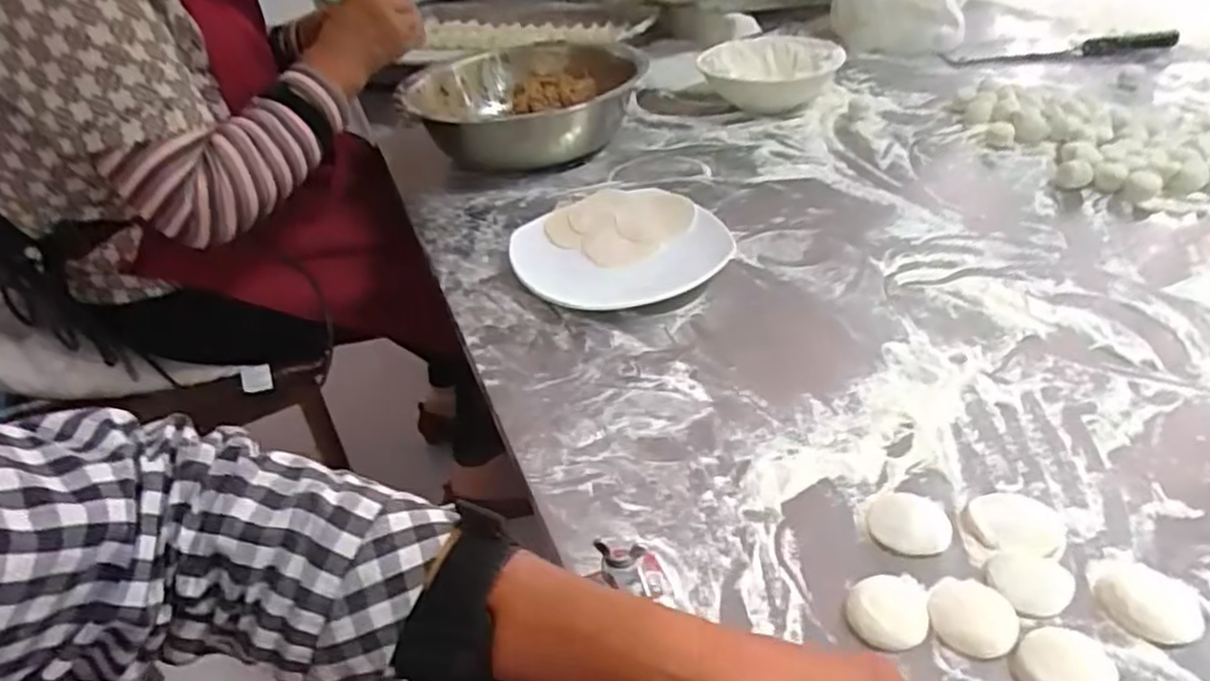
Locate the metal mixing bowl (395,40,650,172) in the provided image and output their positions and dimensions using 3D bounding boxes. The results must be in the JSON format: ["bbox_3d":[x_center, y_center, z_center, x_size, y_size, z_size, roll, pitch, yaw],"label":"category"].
[{"bbox_3d":[-0.093,-0.280,0.886,0.256,0.079,0.265,1,37,11],"label":"metal mixing bowl"}]

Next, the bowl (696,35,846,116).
[{"bbox_3d":[0.212,-0.338,0.943,0.157,0.061,0.169,-5,36,3],"label":"bowl"}]

